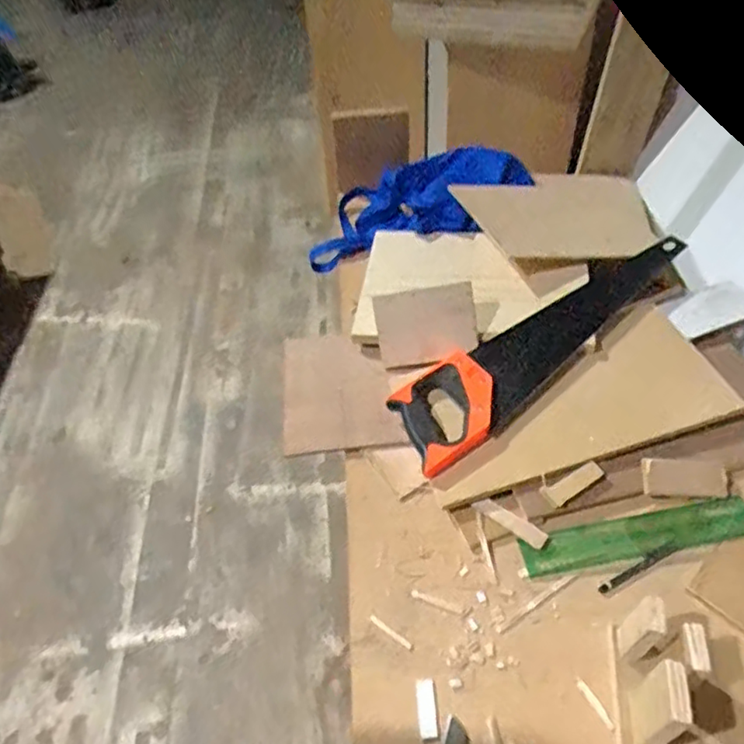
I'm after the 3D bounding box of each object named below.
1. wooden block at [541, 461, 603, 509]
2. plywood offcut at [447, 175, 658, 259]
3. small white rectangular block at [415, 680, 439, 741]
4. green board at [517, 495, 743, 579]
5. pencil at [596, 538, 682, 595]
[{"bbox_3d":[0.228,0.127,0.699,0.074,0.011,0.024,-24,50,-17],"label":"wooden block"},{"bbox_3d":[0.297,-0.243,0.967,0.306,0.012,0.185,-5,56,-10],"label":"plywood offcut"},{"bbox_3d":[0.053,0.320,0.589,0.018,0.004,0.051,-5,47,0],"label":"small white rectangular block"},{"bbox_3d":[0.292,0.182,0.684,0.256,0.007,0.045,-10,55,-2],"label":"green board"},{"bbox_3d":[0.288,0.210,0.666,0.103,0.010,0.013,-23,50,-17],"label":"pencil"}]

